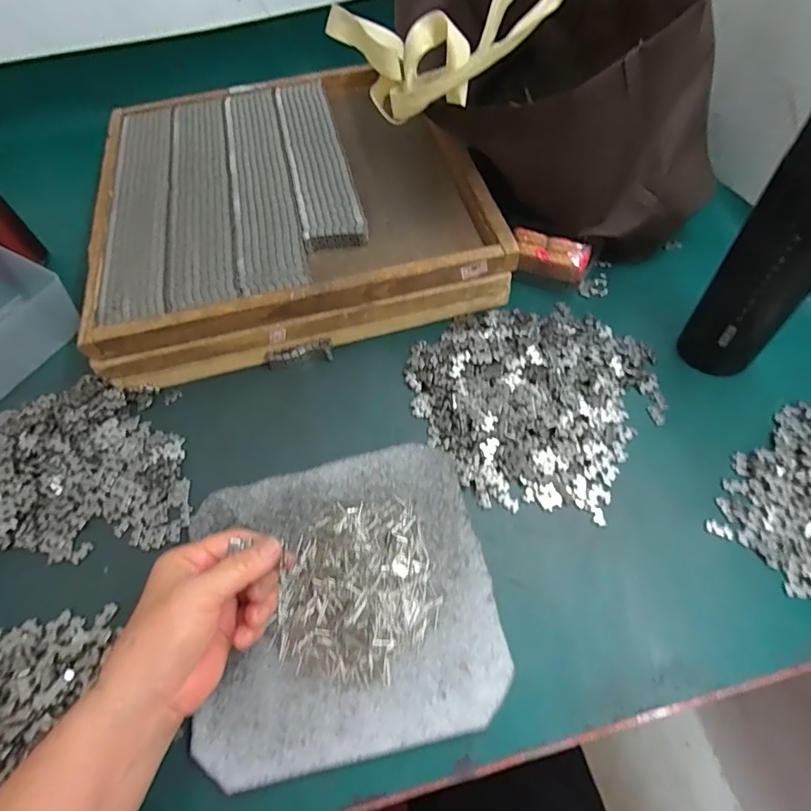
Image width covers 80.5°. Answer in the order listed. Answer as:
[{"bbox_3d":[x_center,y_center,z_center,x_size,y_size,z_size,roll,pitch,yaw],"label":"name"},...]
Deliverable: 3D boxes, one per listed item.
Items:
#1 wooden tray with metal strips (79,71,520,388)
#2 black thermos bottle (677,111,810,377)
[{"bbox_3d":[-0.134,-0.238,0.548,0.394,0.071,0.399,-13,56,-5],"label":"wooden tray with metal strips"},{"bbox_3d":[0.277,-0.109,0.354,0.052,0.226,0.057,-2,56,3],"label":"black thermos bottle"}]

